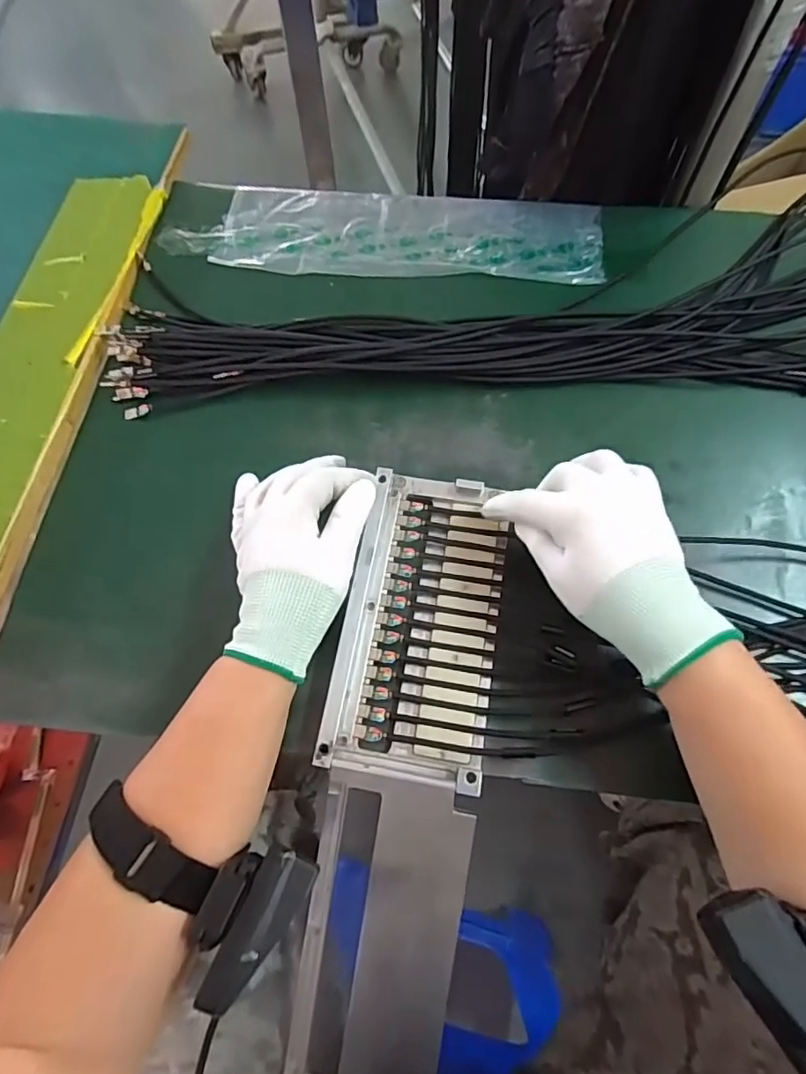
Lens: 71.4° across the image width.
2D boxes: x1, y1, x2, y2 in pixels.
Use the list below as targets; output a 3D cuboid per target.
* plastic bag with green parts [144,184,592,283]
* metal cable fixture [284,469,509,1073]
[{"bbox_3d":[-0.013,-0.281,0.518,0.387,0.012,0.104,3,67,3],"label":"plastic bag with green parts"},{"bbox_3d":[0.001,0.141,0.351,0.104,0.043,0.378,5,77,4],"label":"metal cable fixture"}]

